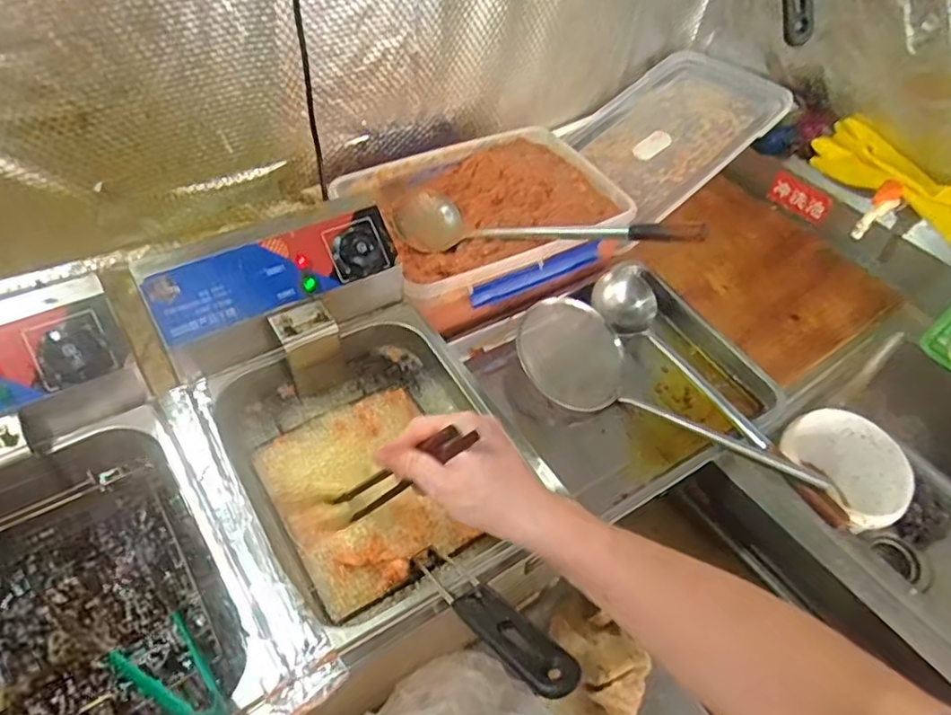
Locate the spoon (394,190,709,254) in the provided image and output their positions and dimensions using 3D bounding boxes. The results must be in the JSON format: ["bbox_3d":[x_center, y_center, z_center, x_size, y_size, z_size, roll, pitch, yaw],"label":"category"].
[{"bbox_3d":[0.095,-0.191,0.926,0.460,0.084,0.104,8,47,28],"label":"spoon"}]

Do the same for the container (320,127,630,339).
[{"bbox_3d":[0.021,-0.215,1.008,0.408,0.101,0.282,-21,55,-21],"label":"container"}]

